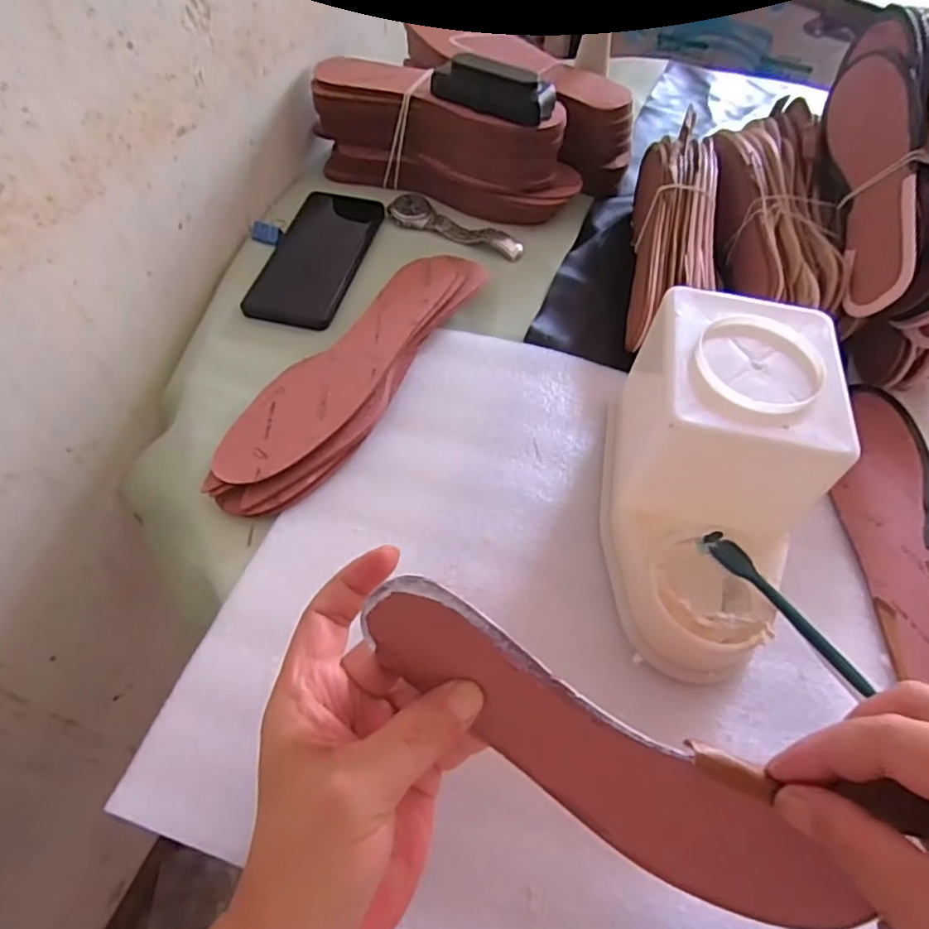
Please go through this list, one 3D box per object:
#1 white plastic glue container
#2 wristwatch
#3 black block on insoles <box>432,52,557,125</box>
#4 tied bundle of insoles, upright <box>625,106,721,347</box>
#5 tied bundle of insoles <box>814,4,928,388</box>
[{"bbox_3d":[0.140,0.008,0.356,0.102,0.112,0.191,12,56,5],"label":"white plastic glue container"},{"bbox_3d":[-0.008,-0.223,0.581,0.134,0.014,0.033,21,57,10],"label":"wristwatch"},{"bbox_3d":[0.025,-0.330,0.541,0.110,0.035,0.029,26,59,12],"label":"black block on insoles"},{"bbox_3d":[0.175,-0.196,0.522,0.057,0.085,0.202,11,57,3],"label":"tied bundle of insoles, upright"},{"bbox_3d":[0.331,-0.213,0.482,0.087,0.117,0.293,6,76,0],"label":"tied bundle of insoles"}]

